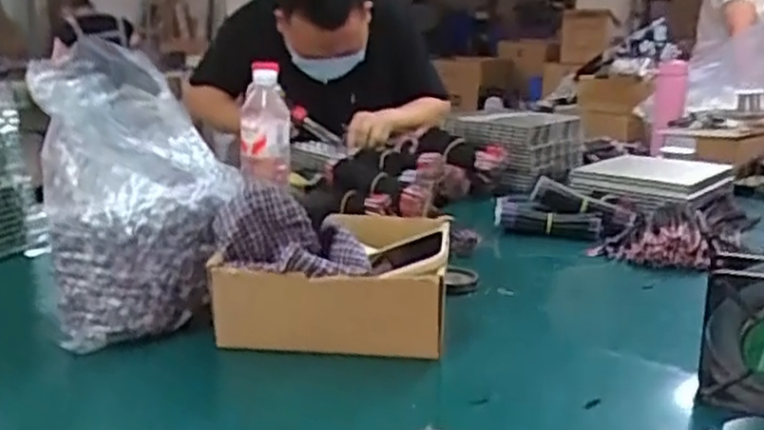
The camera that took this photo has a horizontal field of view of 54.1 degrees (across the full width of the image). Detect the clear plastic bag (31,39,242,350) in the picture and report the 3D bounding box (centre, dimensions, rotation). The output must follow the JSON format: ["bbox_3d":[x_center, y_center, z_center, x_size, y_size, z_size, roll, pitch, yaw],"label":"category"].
[{"bbox_3d":[-0.243,-0.034,0.755,0.170,0.259,0.167,-5,16,-18],"label":"clear plastic bag"}]

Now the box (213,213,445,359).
[{"bbox_3d":[-0.047,0.067,0.738,0.208,0.098,0.145,1,15,2],"label":"box"}]

